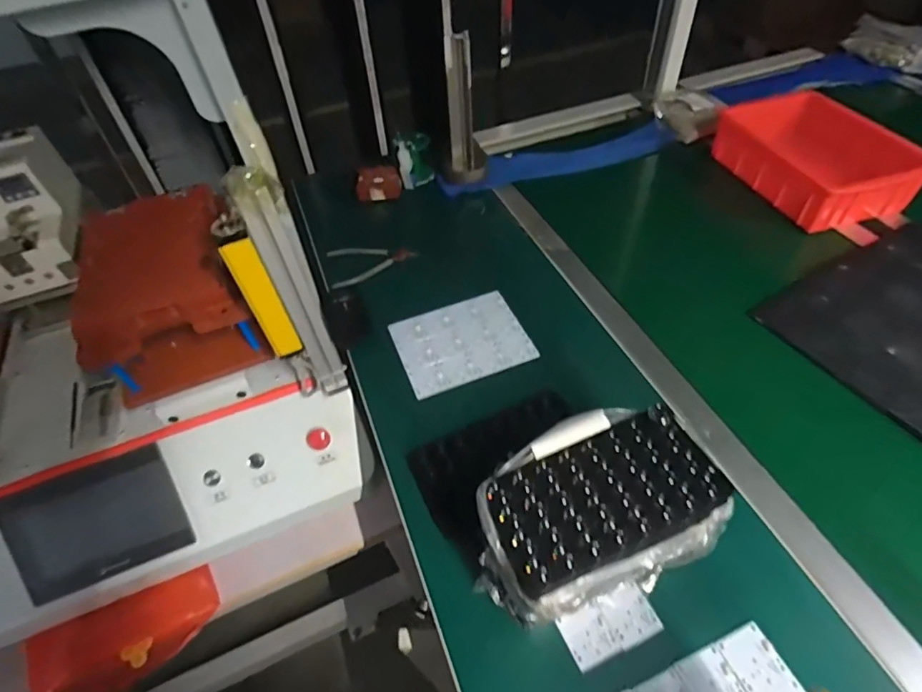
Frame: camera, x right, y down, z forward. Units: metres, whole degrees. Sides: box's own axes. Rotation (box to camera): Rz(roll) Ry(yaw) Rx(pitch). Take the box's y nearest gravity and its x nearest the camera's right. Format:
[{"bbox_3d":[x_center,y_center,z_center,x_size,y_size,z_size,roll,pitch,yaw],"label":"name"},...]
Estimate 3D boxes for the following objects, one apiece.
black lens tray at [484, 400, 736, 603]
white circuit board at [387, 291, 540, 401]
[{"bbox_3d":[0.124,0.128,0.444,0.193,0.025,0.102,-20,50,-13],"label":"black lens tray"},{"bbox_3d":[0.001,-0.006,0.718,0.175,0.006,0.143,-17,50,-11],"label":"white circuit board"}]

